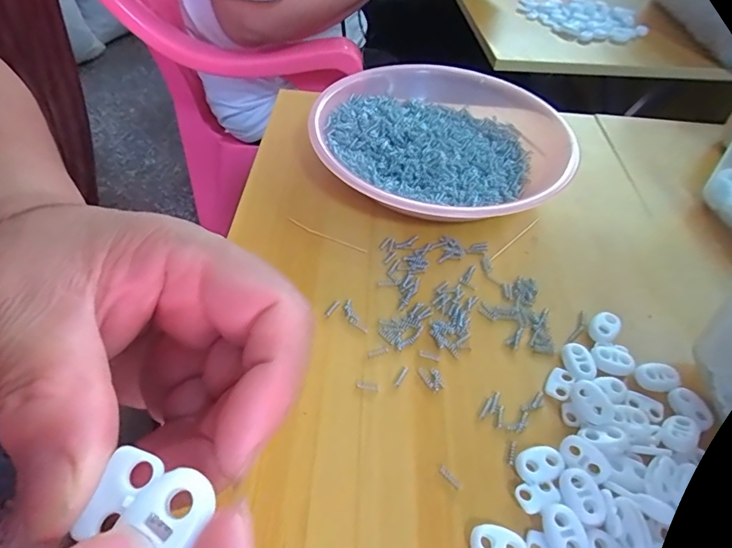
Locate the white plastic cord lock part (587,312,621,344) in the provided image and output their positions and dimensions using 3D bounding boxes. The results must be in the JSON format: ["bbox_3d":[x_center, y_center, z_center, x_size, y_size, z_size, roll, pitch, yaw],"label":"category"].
[{"bbox_3d":[0.135,0.030,0.260,0.015,0.007,0.021,38,57,26],"label":"white plastic cord lock part"}]

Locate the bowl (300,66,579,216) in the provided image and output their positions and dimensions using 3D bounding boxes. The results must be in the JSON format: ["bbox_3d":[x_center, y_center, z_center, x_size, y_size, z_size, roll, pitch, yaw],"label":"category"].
[{"bbox_3d":[0.061,-0.102,0.350,0.206,0.037,0.190,-27,56,-25],"label":"bowl"}]

